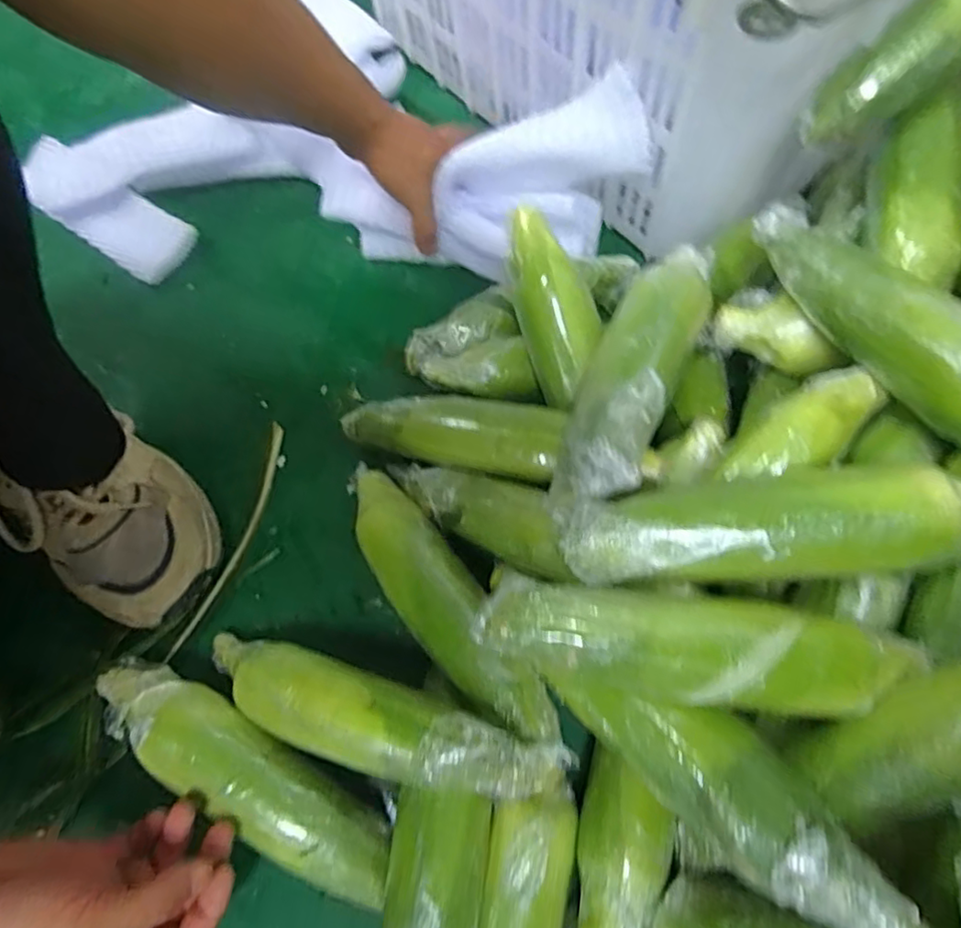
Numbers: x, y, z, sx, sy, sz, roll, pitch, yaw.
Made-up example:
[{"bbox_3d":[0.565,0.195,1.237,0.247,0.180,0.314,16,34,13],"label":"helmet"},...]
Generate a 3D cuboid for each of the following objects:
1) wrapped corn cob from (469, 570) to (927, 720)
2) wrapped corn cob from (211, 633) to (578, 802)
[{"bbox_3d":[0.113,0.099,0.320,0.225,0.054,0.049,7,65,2],"label":"wrapped corn cob"},{"bbox_3d":[-0.077,0.153,0.374,0.255,0.039,0.053,8,63,25],"label":"wrapped corn cob"}]

